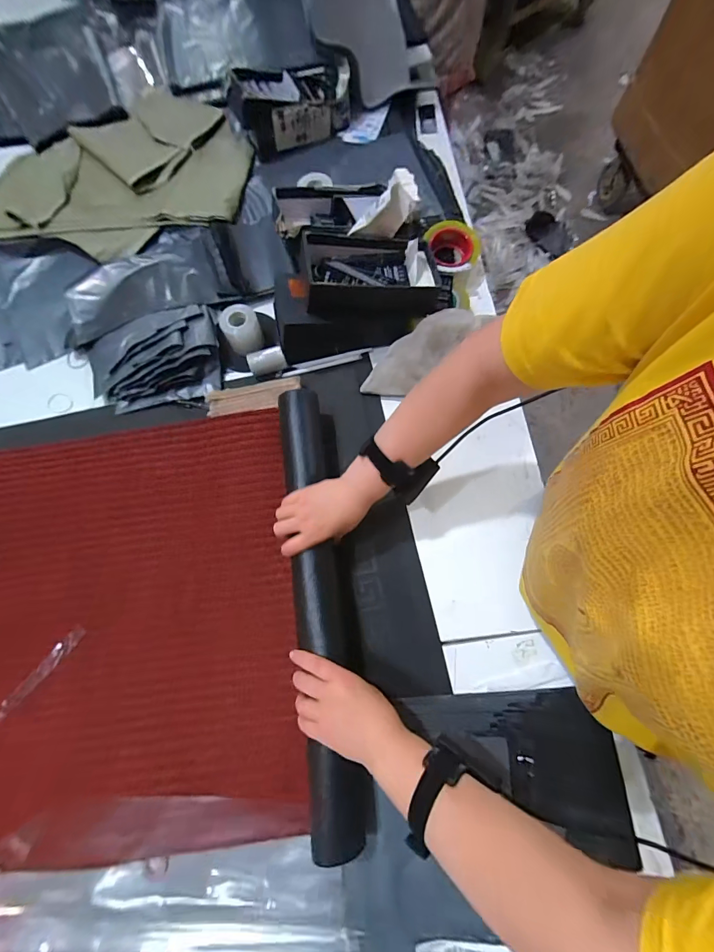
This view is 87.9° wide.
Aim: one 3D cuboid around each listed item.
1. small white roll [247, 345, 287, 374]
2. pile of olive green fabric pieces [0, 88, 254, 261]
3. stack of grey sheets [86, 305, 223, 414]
[{"bbox_3d":[-0.165,-0.211,0.675,0.069,0.029,0.031,-12,73,-2],"label":"small white roll"},{"bbox_3d":[-0.517,-0.694,0.822,0.547,0.059,0.491,2,73,4],"label":"pile of olive green fabric pieces"},{"bbox_3d":[-0.380,-0.219,0.685,0.251,0.047,0.186,-11,73,-2],"label":"stack of grey sheets"}]

